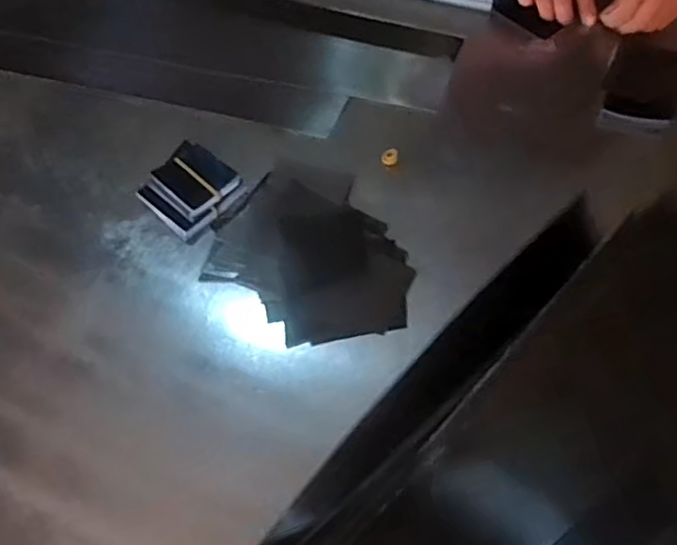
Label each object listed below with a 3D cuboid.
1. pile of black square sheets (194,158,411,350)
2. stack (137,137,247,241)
[{"bbox_3d":[-0.022,-0.019,0.642,0.218,0.006,0.176,37,69,21],"label":"pile of black square sheets"},{"bbox_3d":[-0.168,-0.095,0.685,0.096,0.020,0.094,39,70,22],"label":"stack"}]

